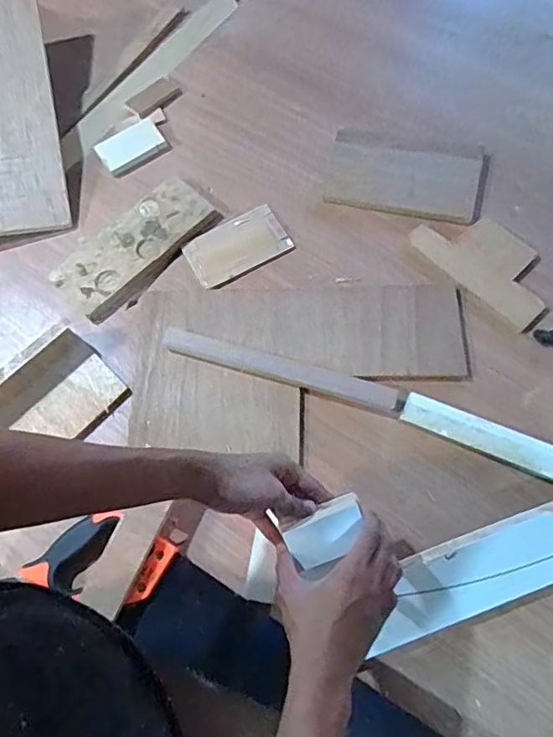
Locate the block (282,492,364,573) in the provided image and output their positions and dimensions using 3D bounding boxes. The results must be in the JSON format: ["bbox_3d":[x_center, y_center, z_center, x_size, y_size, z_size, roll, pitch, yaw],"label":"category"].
[{"bbox_3d":[0.051,0.162,0.534,0.080,0.019,0.048,-28,71,-8],"label":"block"}]

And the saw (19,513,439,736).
[{"bbox_3d":[-0.029,0.305,0.575,0.517,0.024,0.100,26,73,12],"label":"saw"}]

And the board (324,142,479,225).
[{"bbox_3d":[0.184,-0.277,0.794,0.215,0.011,0.122,12,70,7],"label":"board"}]

